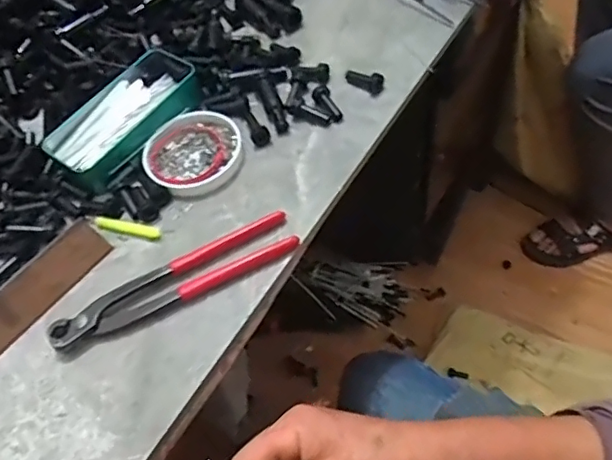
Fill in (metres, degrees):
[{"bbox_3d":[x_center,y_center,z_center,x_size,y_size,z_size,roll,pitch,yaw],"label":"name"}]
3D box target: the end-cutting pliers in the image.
[{"bbox_3d":[-0.100,0.041,0.434,0.194,0.014,0.041,-28,57,-9],"label":"end-cutting pliers"}]

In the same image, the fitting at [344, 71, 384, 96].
[{"bbox_3d":[0.054,-0.143,0.533,0.039,0.013,0.018,17,61,19],"label":"fitting"}]

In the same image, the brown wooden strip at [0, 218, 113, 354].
[{"bbox_3d":[-0.230,0.065,0.434,0.179,0.037,0.006,-48,23,-21],"label":"brown wooden strip"}]

